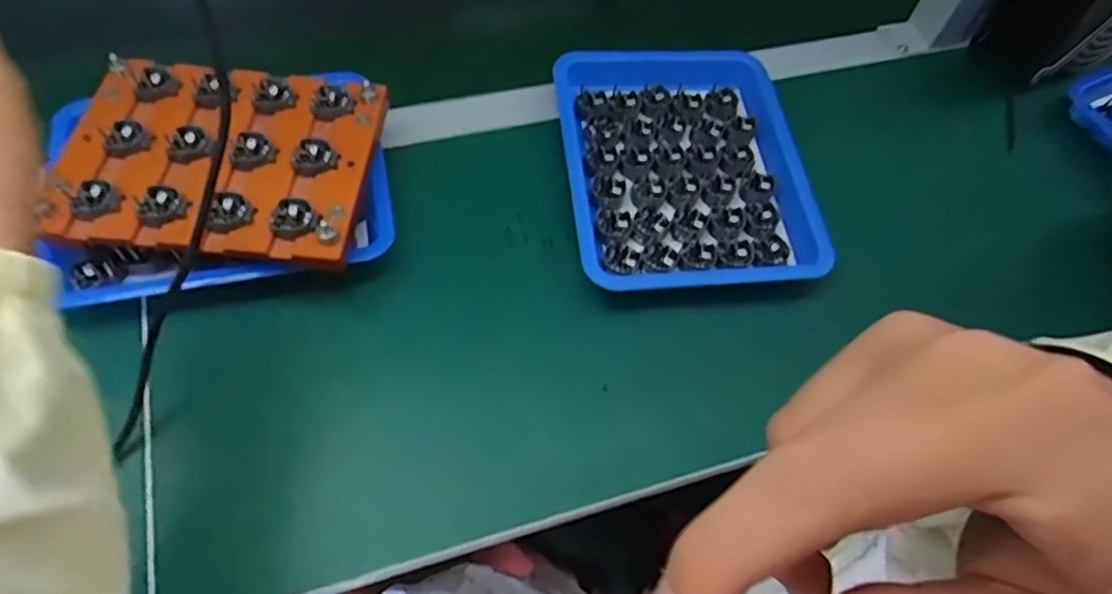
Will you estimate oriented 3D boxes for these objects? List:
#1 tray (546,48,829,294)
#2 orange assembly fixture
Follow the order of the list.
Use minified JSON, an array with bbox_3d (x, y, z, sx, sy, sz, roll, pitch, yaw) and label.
[{"bbox_3d":[0.097,-0.102,0.506,0.177,0.031,0.217,-5,60,-4],"label":"tray"},{"bbox_3d":[-0.218,-0.092,0.439,0.185,0.026,0.144,3,60,1],"label":"orange assembly fixture"}]

